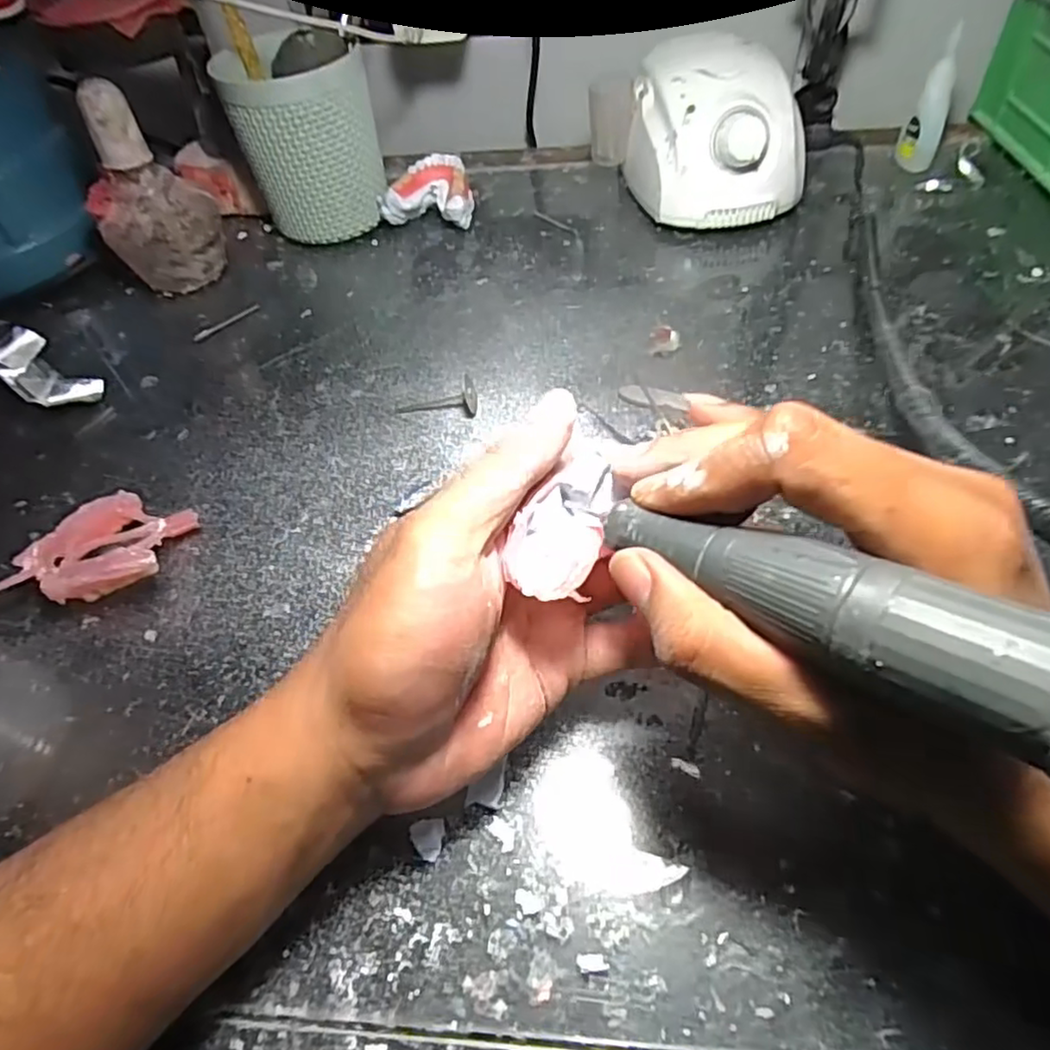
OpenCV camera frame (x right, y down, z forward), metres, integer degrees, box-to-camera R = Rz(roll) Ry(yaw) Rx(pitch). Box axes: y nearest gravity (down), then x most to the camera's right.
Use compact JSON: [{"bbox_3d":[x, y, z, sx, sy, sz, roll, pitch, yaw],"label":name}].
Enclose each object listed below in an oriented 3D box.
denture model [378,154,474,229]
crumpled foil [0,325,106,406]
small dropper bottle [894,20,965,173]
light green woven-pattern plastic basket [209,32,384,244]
[{"bbox_3d":[-0.068,-0.243,0.487,0.064,0.035,0.052,7,54,10],"label":"denture model"},{"bbox_3d":[-0.288,-0.090,0.396,0.070,0.029,0.033,27,60,24],"label":"crumpled foil"},{"bbox_3d":[0.283,-0.291,0.457,0.019,0.082,0.022,-1,53,5],"label":"small dropper bottle"},{"bbox_3d":[-0.149,-0.267,0.465,0.093,0.113,0.081,-13,53,-4],"label":"light green woven-pattern plastic basket"}]

